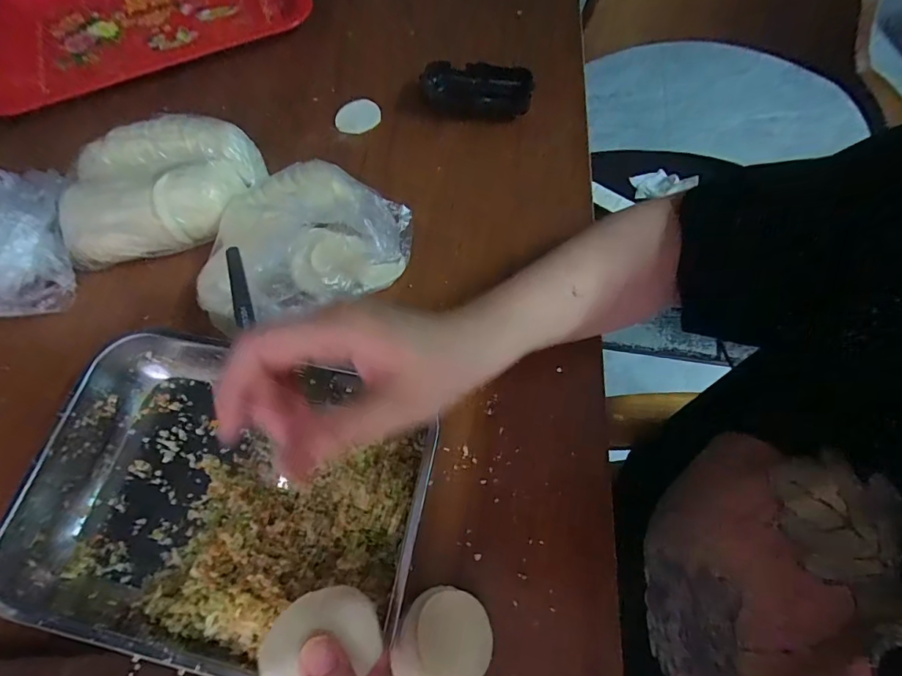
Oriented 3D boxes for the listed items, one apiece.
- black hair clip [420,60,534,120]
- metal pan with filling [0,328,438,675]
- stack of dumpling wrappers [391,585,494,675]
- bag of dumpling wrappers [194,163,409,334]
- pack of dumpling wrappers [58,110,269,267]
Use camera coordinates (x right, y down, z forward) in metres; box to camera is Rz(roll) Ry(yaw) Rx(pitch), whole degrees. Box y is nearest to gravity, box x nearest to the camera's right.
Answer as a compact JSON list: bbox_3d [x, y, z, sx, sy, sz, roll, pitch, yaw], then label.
[{"bbox_3d":[0.027,-0.259,0.480,0.112,0.032,0.040,11,66,9],"label":"black hair clip"},{"bbox_3d":[-0.146,0.103,0.302,0.249,0.044,0.177,12,66,9],"label":"metal pan with filling"},{"bbox_3d":[-0.004,0.181,0.273,0.051,0.023,0.058,22,68,13],"label":"stack of dumpling wrappers"},{"bbox_3d":[-0.121,-0.085,0.370,0.178,0.063,0.137,-16,65,-4],"label":"bag of dumpling wrappers"},{"bbox_3d":[-0.252,-0.131,0.409,0.158,0.060,0.107,-16,65,-4],"label":"pack of dumpling wrappers"}]

